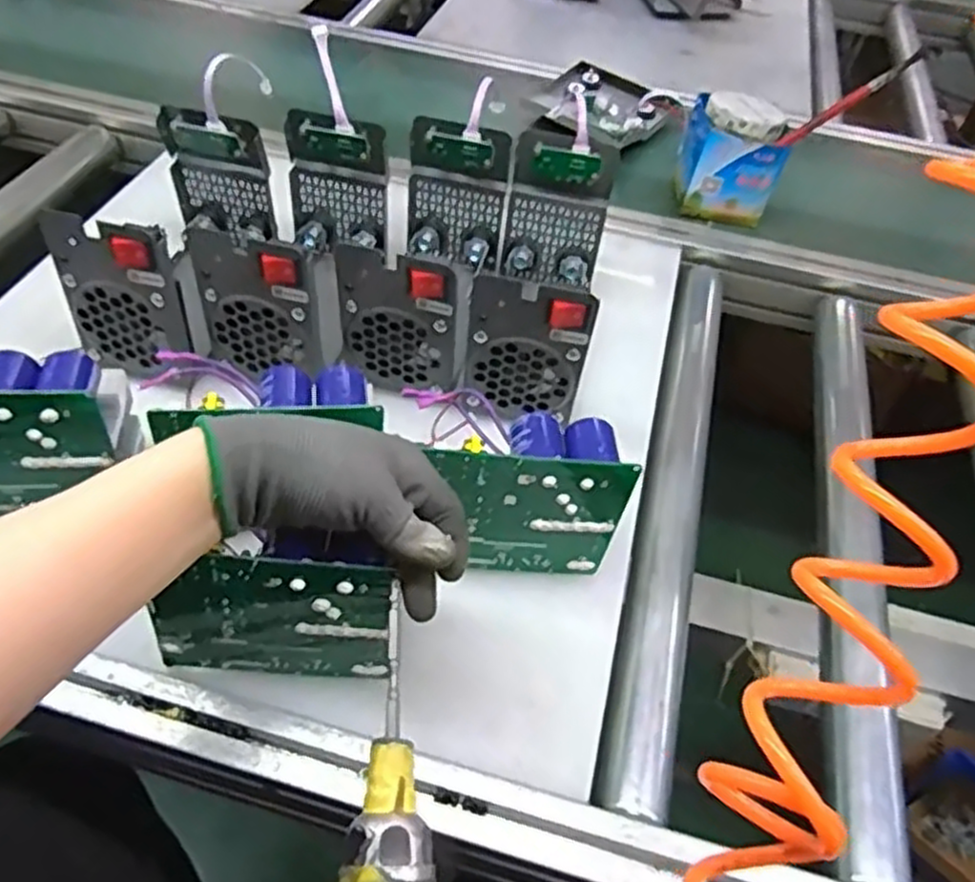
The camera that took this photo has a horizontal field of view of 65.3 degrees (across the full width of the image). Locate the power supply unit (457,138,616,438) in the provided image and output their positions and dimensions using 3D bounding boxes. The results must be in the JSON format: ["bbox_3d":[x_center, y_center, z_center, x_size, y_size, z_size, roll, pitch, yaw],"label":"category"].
[{"bbox_3d":[0.047,-0.145,0.666,0.095,0.143,0.235,11,51,3],"label":"power supply unit"}]

